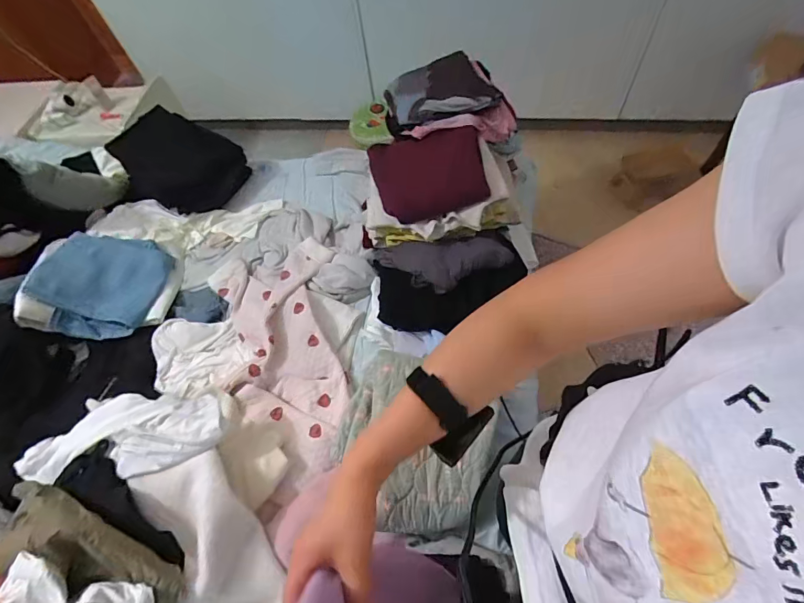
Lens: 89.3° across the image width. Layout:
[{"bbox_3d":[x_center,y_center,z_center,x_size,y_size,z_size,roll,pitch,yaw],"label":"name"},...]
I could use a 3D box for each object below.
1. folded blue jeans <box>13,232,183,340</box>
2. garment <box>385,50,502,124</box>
[{"bbox_3d":[-0.801,-0.056,1.107,0.327,0.112,0.307,12,58,-26],"label":"folded blue jeans"},{"bbox_3d":[0.103,-0.527,1.023,0.267,0.111,0.172,-8,59,1],"label":"garment"}]

